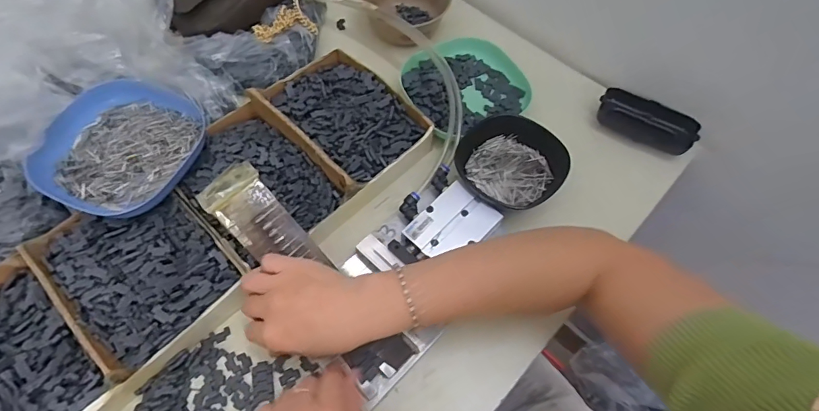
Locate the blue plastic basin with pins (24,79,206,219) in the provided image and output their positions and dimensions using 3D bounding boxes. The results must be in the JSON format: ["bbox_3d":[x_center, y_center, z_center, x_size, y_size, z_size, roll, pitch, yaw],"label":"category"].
[{"bbox_3d":[-0.284,-0.059,0.451,0.133,0.032,0.144,1,62,-1],"label":"blue plastic basin with pins"}]

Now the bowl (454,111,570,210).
[{"bbox_3d":[0.106,-0.041,0.488,0.110,0.044,0.104,33,66,15],"label":"bowl"}]

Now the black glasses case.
[{"bbox_3d":[0.282,-0.100,0.543,0.109,0.035,0.053,30,65,14],"label":"black glasses case"}]

